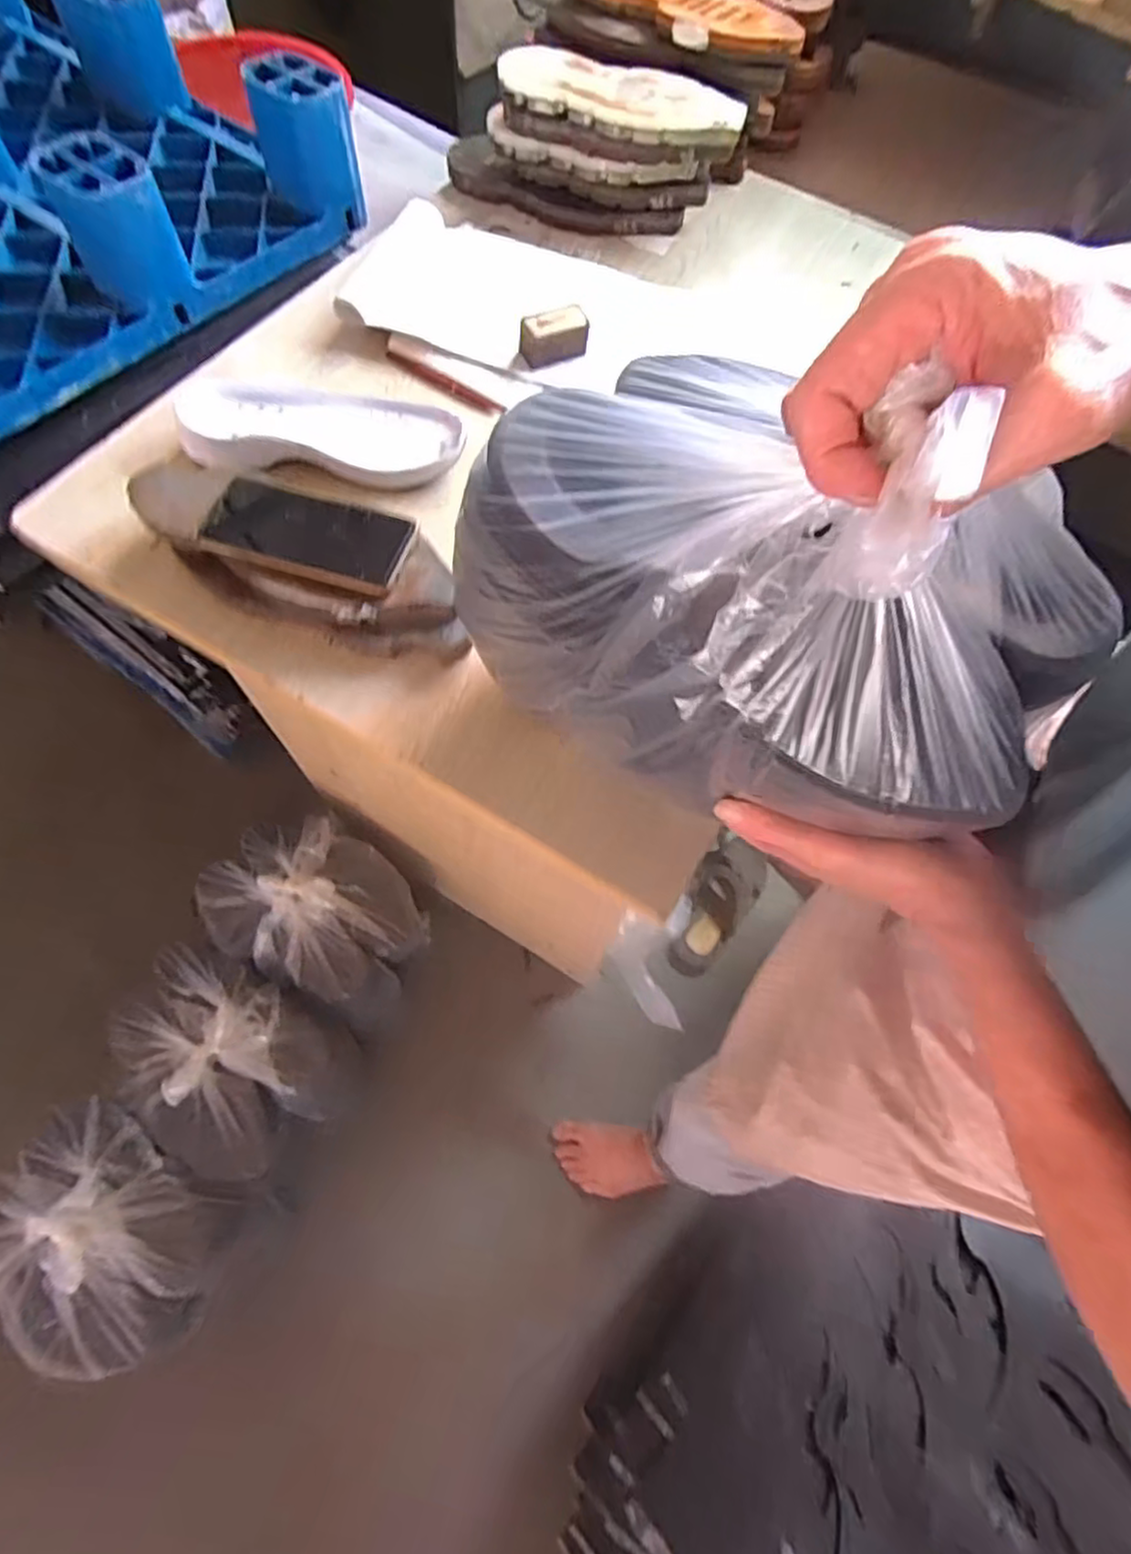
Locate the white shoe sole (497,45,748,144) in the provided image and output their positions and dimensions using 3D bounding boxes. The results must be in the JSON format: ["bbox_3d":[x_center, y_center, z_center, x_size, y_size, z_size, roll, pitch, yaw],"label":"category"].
[{"bbox_3d":[0.054,-0.733,0.737,0.275,0.035,0.069,15,66,4],"label":"white shoe sole"}]

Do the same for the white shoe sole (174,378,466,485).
[{"bbox_3d":[-0.229,-0.332,0.649,0.255,0.025,0.096,6,66,0],"label":"white shoe sole"}]

